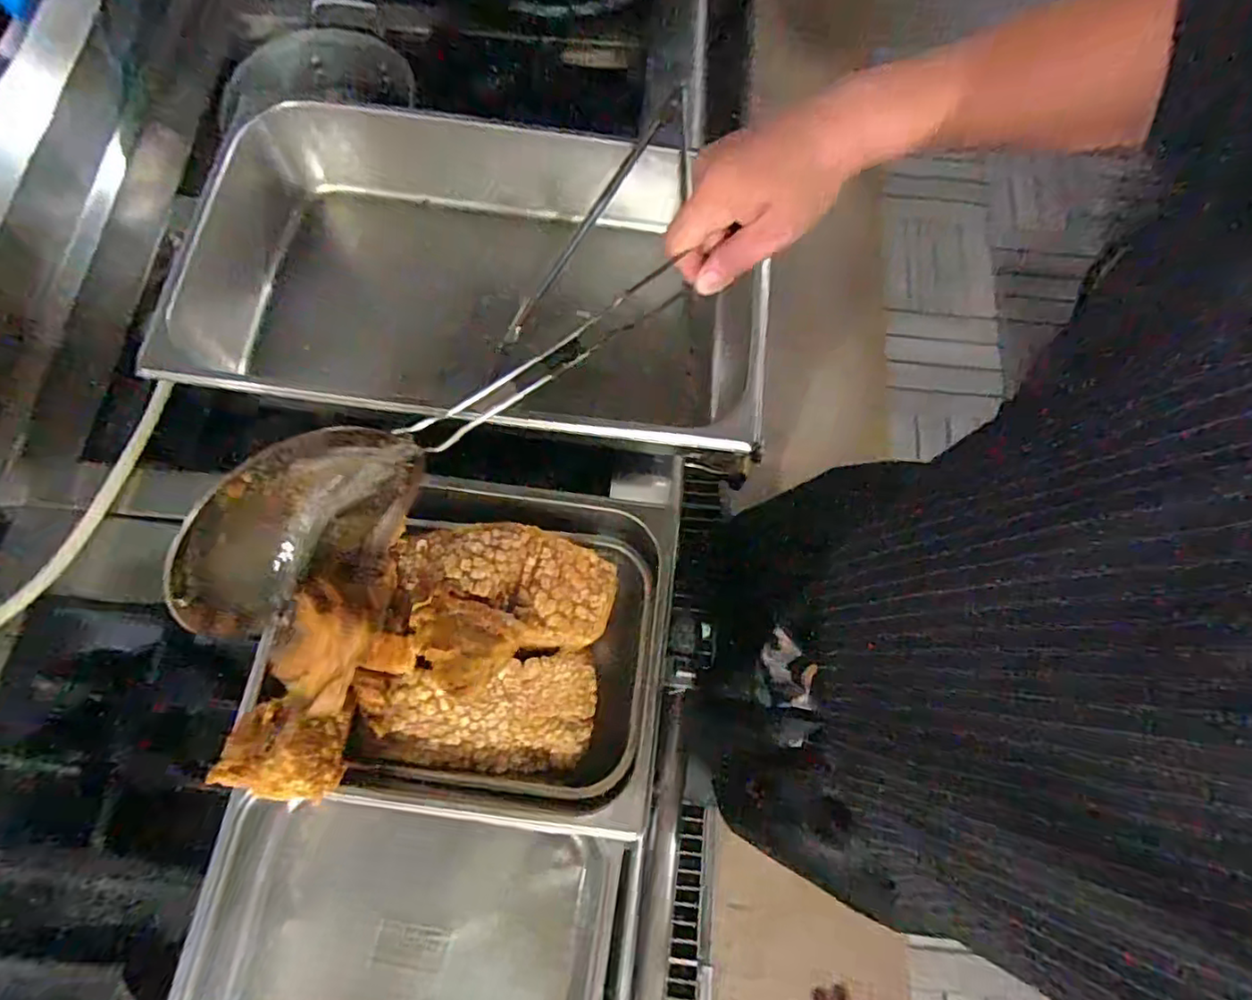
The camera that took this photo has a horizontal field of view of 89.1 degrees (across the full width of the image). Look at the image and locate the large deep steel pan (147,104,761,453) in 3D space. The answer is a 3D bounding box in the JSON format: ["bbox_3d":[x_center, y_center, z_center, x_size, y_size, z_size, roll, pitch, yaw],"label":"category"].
[{"bbox_3d":[-0.136,-0.204,0.631,0.509,0.150,0.325,4,72,-2],"label":"large deep steel pan"}]

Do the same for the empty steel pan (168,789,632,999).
[{"bbox_3d":[-0.189,0.381,0.509,0.338,0.059,0.236,7,71,-1],"label":"empty steel pan"}]

